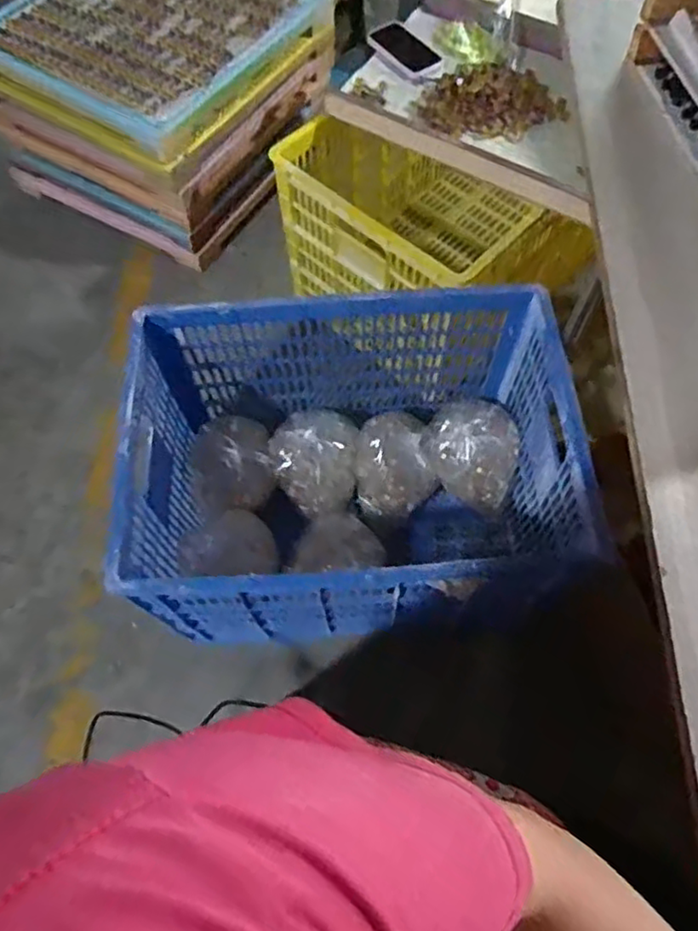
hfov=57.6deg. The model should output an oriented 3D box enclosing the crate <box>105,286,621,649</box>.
[{"bbox_3d":[0.008,0.011,1.084,0.641,0.397,0.472,-5,65,-1],"label":"crate"}]

